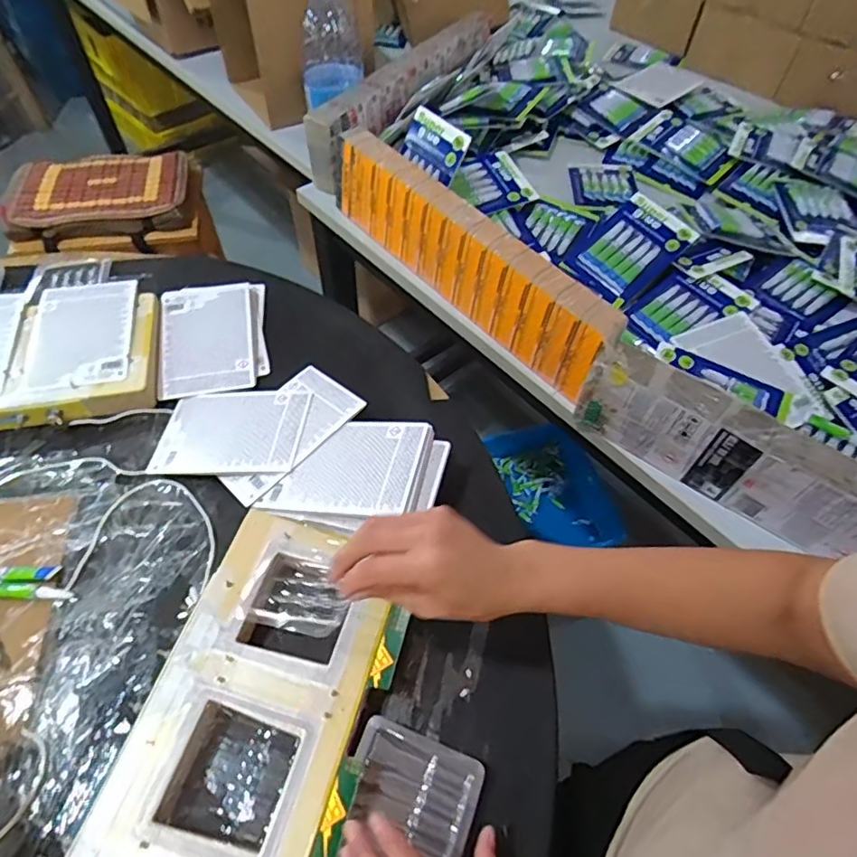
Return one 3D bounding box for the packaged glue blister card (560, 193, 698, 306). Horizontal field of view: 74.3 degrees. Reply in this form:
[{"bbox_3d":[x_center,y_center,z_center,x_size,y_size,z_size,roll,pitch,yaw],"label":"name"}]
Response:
[{"bbox_3d":[0.293,-0.265,0.832,0.169,0.032,0.116,-42,70,-2],"label":"packaged glue blister card"}]

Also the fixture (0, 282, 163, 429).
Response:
[{"bbox_3d":[-0.550,-0.084,0.686,0.426,0.040,0.209,-9,56,-8],"label":"fixture"}]

